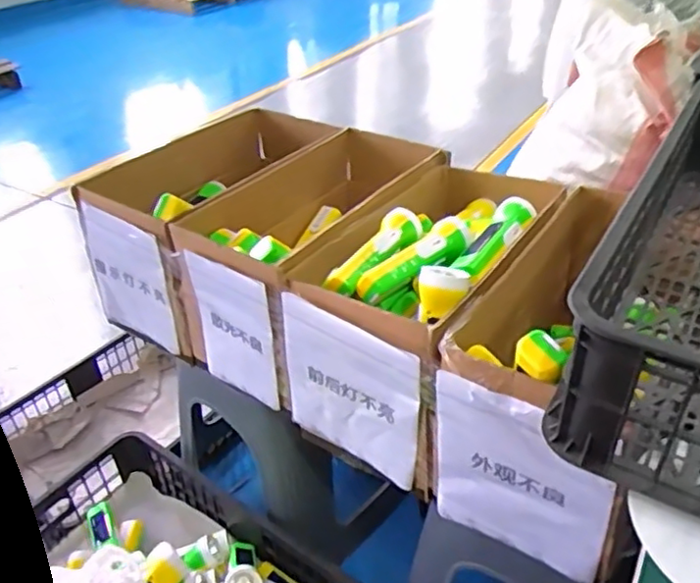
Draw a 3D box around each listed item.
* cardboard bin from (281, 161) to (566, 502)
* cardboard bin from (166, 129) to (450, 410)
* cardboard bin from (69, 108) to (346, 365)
[{"bbox_3d":[0.108,-0.004,0.891,0.226,0.239,0.446,19,40,26],"label":"cardboard bin"},{"bbox_3d":[-0.029,-0.081,1.019,0.207,0.222,0.506,21,41,28],"label":"cardboard bin"},{"bbox_3d":[-0.209,-0.143,1.098,0.228,0.237,0.462,20,40,27],"label":"cardboard bin"}]

